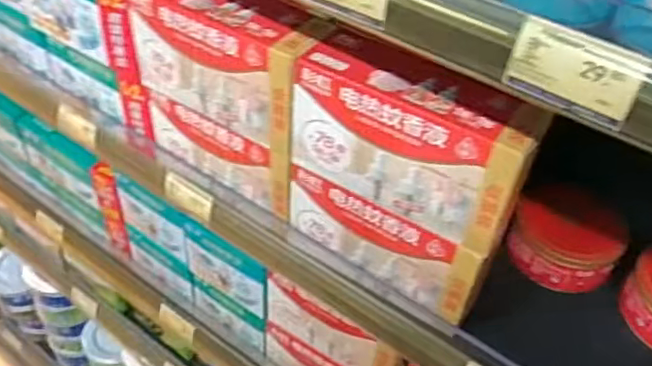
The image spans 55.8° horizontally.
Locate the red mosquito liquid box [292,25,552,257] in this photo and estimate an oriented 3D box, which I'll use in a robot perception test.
[{"bbox_3d":[0.064,-0.034,0.476,0.181,0.110,0.056,28,48,22],"label":"red mosquito liquid box"}]

